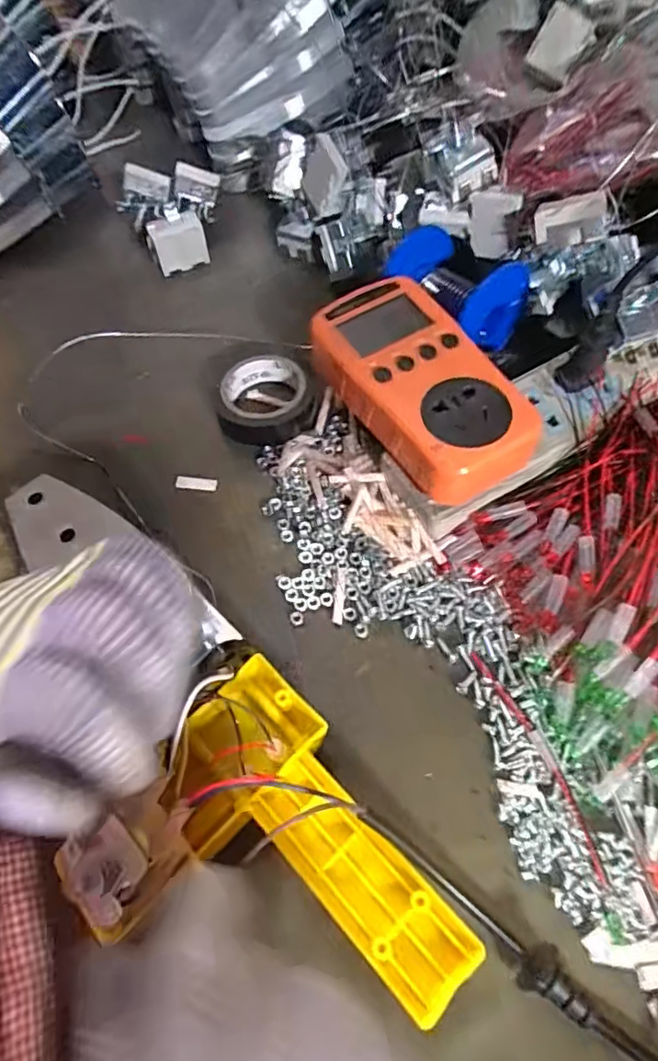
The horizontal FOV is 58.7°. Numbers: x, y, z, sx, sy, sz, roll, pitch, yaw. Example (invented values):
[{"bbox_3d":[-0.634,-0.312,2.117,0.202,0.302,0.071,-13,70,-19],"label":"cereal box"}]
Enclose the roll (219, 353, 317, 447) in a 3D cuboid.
[{"bbox_3d":[-0.037,-0.080,0.356,0.056,0.019,0.056,-1,63,2],"label":"roll"}]

